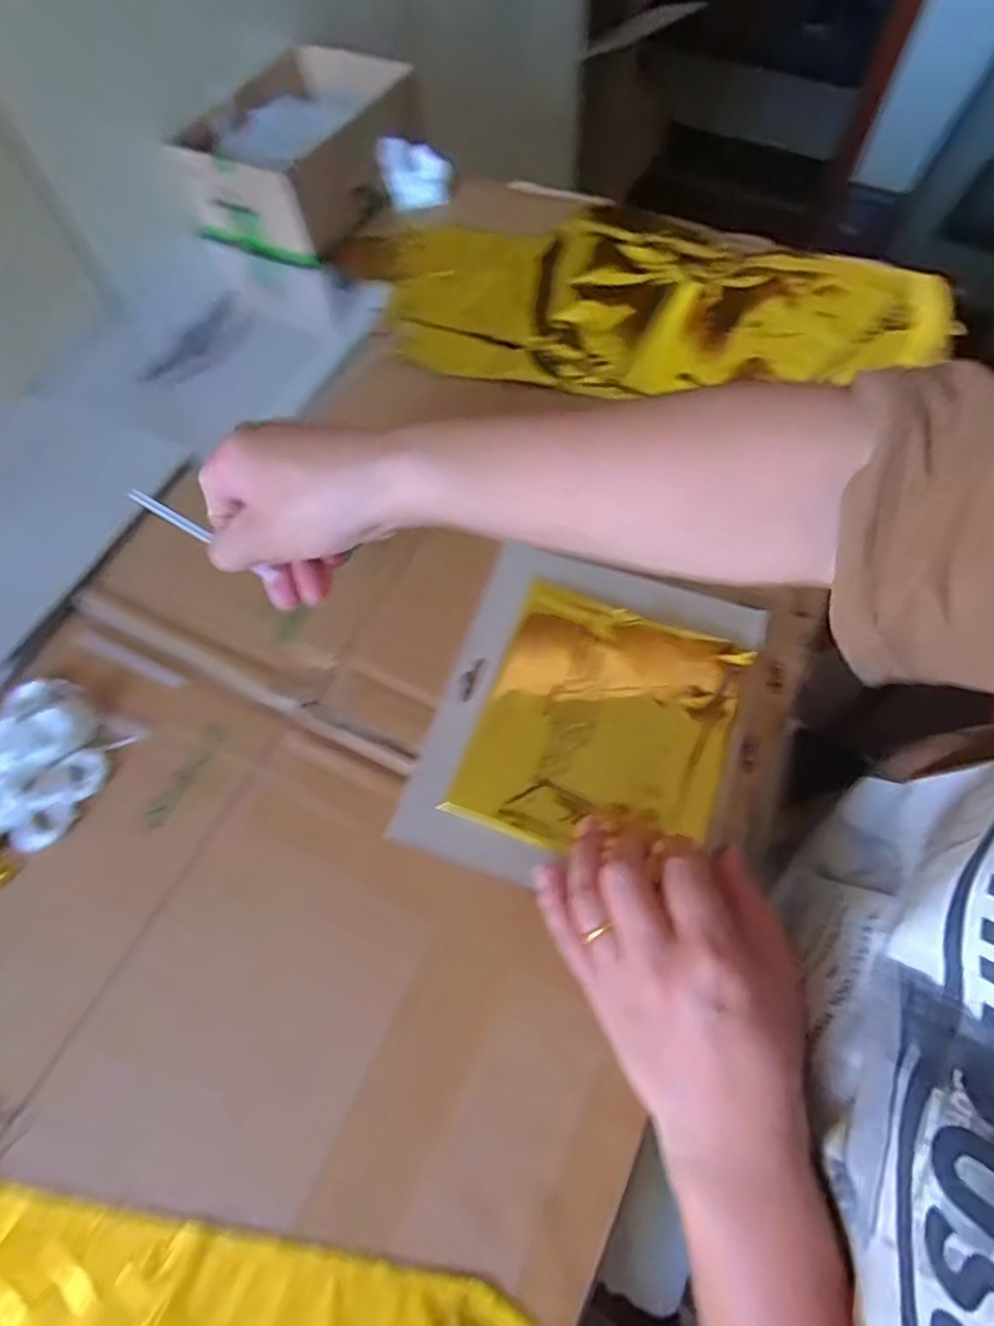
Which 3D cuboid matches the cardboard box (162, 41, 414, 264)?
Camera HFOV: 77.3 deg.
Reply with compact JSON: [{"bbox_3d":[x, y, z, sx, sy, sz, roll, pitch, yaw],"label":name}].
[{"bbox_3d":[-0.169,-0.451,0.545,0.153,0.063,0.193,25,69,13],"label":"cardboard box"}]

